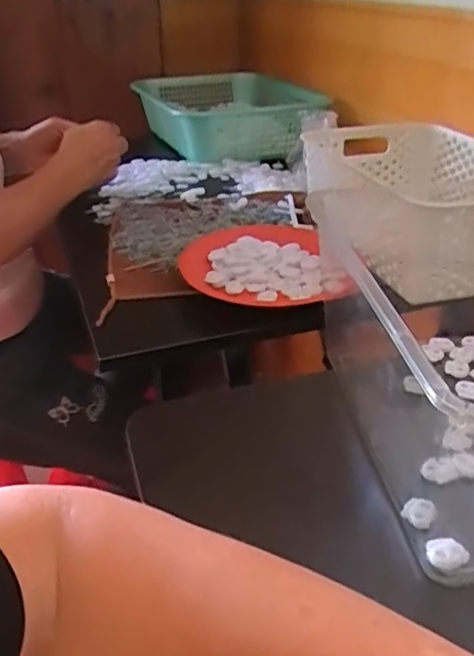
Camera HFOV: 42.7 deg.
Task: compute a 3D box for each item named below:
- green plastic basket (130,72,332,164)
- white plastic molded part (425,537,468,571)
[{"bbox_3d":[-0.033,-0.436,1.234,0.280,0.095,0.443,-10,32,-15],"label":"green plastic basket"},{"bbox_3d":[0.123,0.131,0.355,0.022,0.007,0.015,3,31,7],"label":"white plastic molded part"}]

